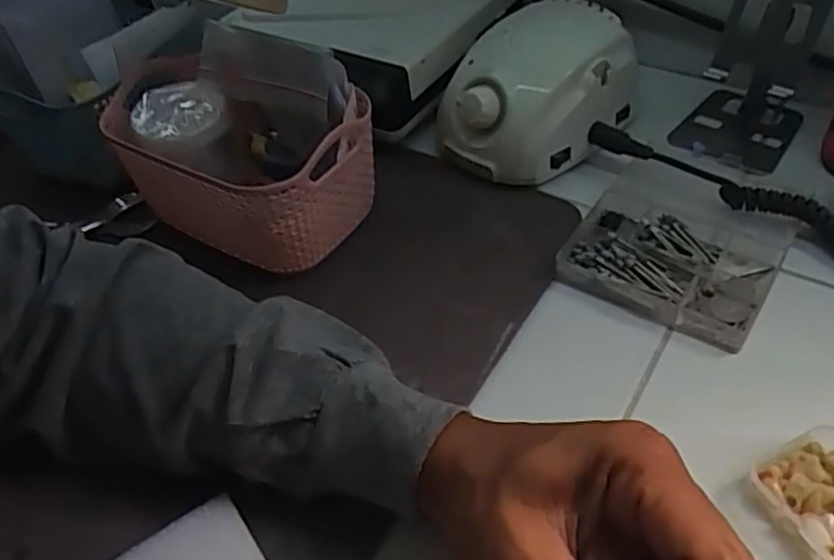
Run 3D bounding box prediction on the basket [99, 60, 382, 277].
[{"bbox_3d":[-0.125,-0.087,0.463,0.188,0.085,0.113,23,53,25],"label":"basket"}]

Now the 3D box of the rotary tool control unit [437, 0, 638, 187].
[{"bbox_3d":[0.087,-0.141,0.504,0.141,0.069,0.102,-34,52,-23],"label":"rotary tool control unit"}]

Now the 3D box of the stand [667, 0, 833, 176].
[{"bbox_3d":[0.241,-0.156,0.480,0.074,0.104,0.092,25,54,26],"label":"stand"}]

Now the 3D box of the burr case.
[{"bbox_3d":[0.164,-0.022,0.431,0.118,0.018,0.116,24,54,26],"label":"burr case"}]

